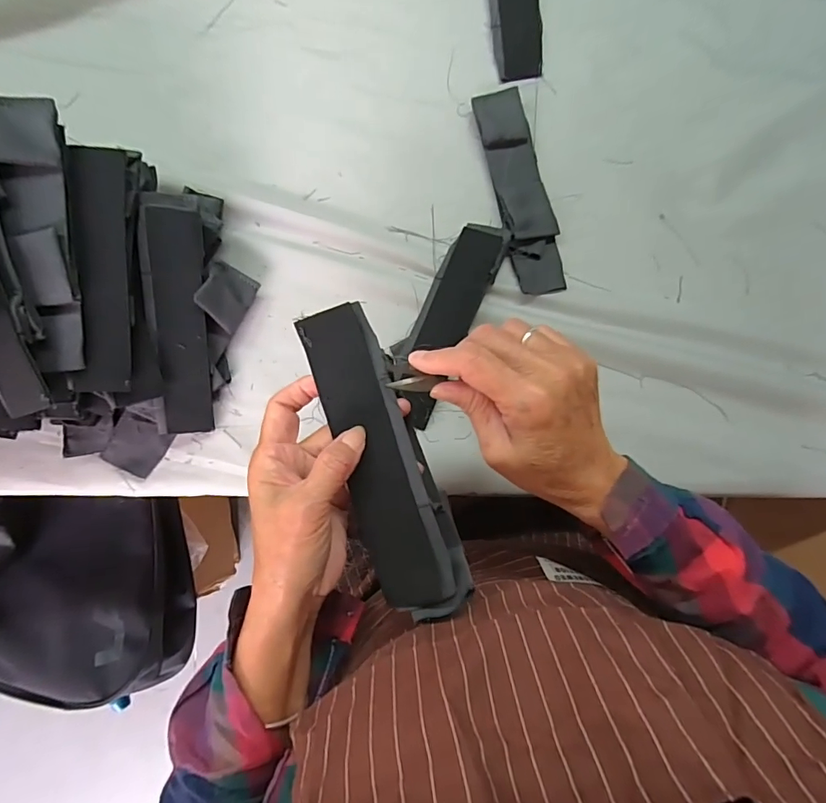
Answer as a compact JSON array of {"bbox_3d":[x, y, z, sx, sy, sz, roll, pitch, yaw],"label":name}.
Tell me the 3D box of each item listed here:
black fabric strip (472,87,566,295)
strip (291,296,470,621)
[{"bbox_3d":[0.101,-0.197,0.424,0.049,0.020,0.196,-12,83,-1],"label":"black fabric strip"},{"bbox_3d":[-0.018,0.035,0.278,0.051,0.012,0.191,-20,86,-1],"label":"strip"}]

